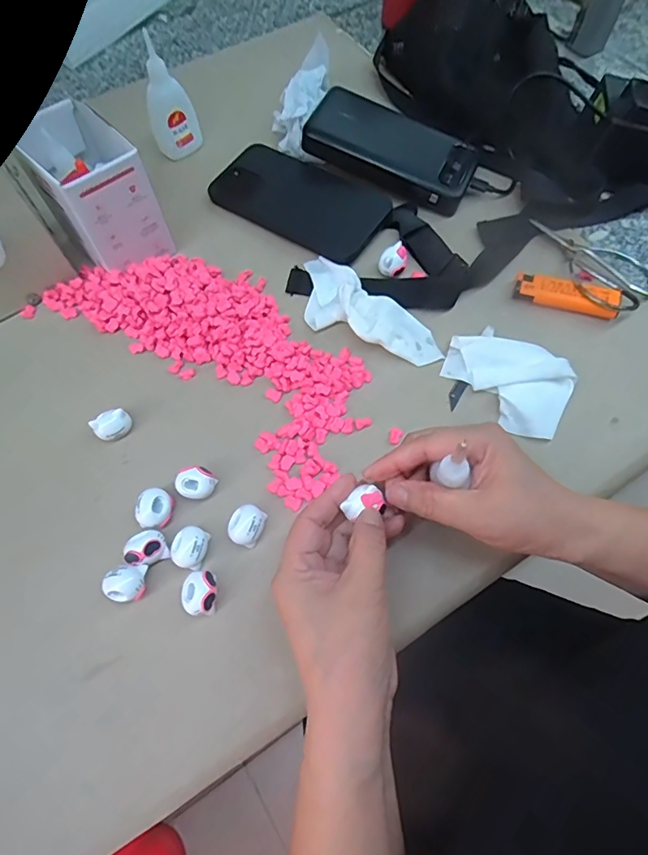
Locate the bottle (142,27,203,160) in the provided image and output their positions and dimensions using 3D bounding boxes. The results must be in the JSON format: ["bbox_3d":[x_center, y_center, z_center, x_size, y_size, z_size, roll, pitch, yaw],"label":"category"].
[{"bbox_3d":[-0.144,-0.301,0.444,0.026,0.088,0.041,39,71,17],"label":"bottle"}]

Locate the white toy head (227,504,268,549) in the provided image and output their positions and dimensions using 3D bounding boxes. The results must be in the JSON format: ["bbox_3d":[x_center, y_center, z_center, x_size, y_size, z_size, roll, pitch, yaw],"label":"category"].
[{"bbox_3d":[-0.051,0.065,0.318,0.021,0.018,0.026,26,68,13],"label":"white toy head"}]

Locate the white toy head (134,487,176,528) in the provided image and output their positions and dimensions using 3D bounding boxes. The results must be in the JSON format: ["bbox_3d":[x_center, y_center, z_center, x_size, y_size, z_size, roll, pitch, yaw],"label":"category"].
[{"bbox_3d":[-0.115,0.055,0.325,0.020,0.018,0.026,25,68,12],"label":"white toy head"}]

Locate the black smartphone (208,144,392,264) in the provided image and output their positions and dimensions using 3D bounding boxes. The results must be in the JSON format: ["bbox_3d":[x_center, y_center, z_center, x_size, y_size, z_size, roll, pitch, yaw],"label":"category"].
[{"bbox_3d":[-0.024,-0.209,0.437,0.158,0.010,0.078,31,79,15],"label":"black smartphone"}]

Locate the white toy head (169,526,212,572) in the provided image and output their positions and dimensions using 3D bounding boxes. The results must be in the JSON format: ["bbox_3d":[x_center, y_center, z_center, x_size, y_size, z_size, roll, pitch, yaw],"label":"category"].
[{"bbox_3d":[-0.088,0.078,0.314,0.021,0.017,0.025,26,68,13],"label":"white toy head"}]

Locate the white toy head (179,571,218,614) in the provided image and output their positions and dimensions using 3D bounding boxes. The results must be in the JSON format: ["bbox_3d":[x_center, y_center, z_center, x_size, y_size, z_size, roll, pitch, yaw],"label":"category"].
[{"bbox_3d":[-0.077,0.105,0.302,0.022,0.021,0.025,-1,65,1],"label":"white toy head"}]

